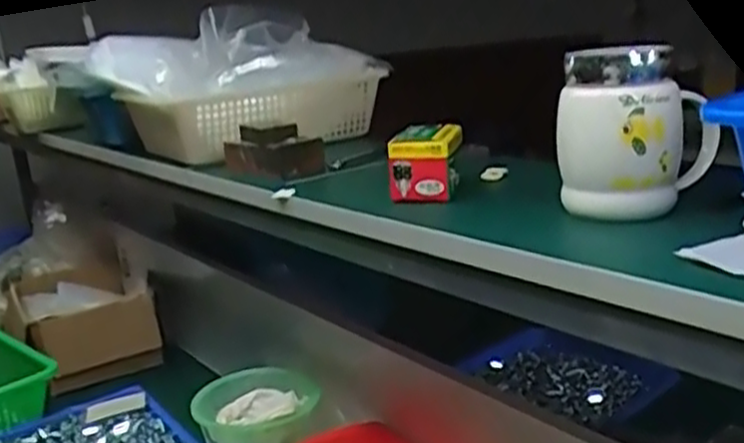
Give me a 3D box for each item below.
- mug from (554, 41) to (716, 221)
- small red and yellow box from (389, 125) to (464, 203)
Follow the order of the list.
[{"bbox_3d":[0.200,-0.071,0.556,0.108,0.117,0.083,-17,20,-39],"label":"mug"},{"bbox_3d":[0.049,-0.053,0.656,0.055,0.056,0.075,1,16,18],"label":"small red and yellow box"}]

